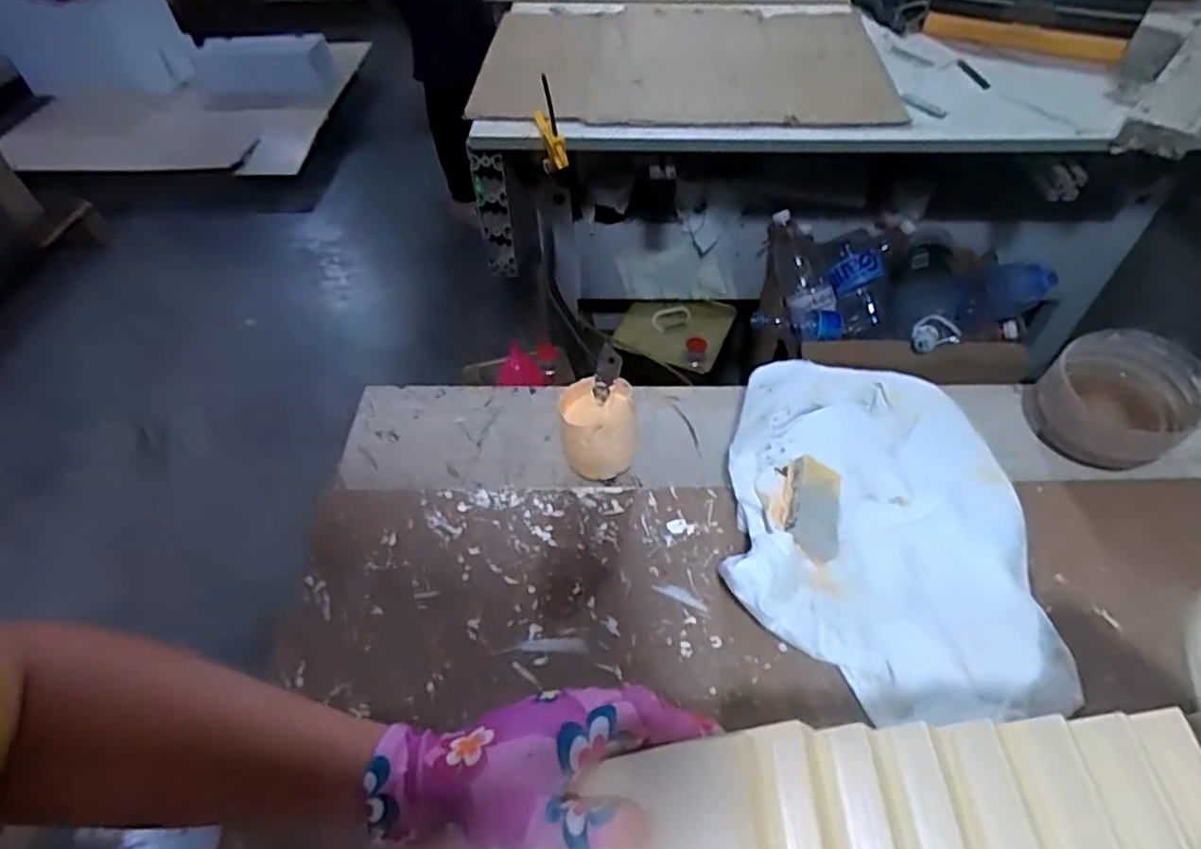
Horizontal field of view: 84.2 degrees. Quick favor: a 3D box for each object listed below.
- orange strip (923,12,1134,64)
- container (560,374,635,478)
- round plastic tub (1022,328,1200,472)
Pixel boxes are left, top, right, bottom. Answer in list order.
[{"bbox_3d":[0.676,-0.622,1.073,0.291,0.043,0.027,22,53,20],"label":"orange strip"},{"bbox_3d":[-0.002,0.007,0.513,0.053,0.069,0.056,-1,51,1],"label":"container"},{"bbox_3d":[0.404,-0.020,0.519,0.092,0.061,0.096,-1,51,1],"label":"round plastic tub"}]

